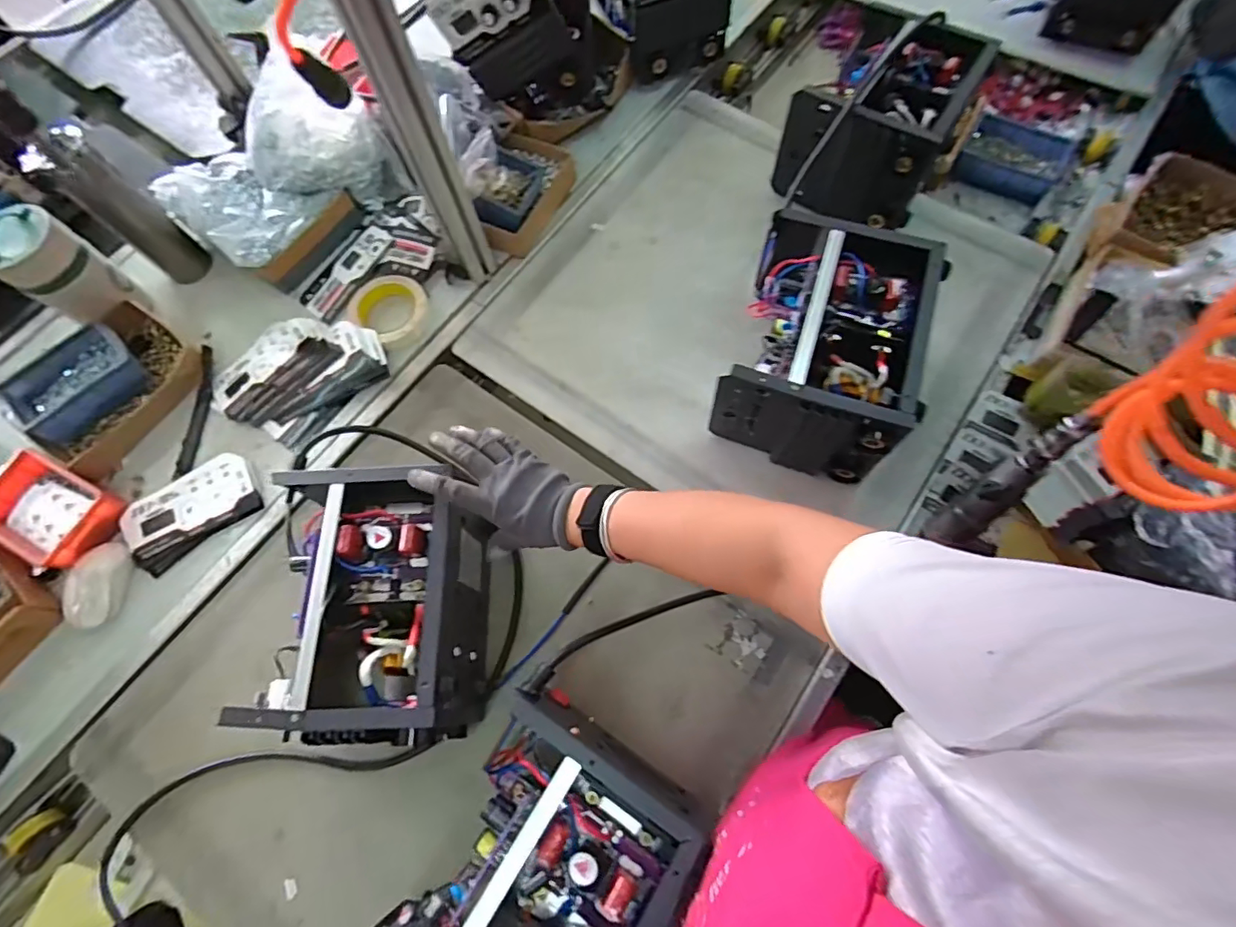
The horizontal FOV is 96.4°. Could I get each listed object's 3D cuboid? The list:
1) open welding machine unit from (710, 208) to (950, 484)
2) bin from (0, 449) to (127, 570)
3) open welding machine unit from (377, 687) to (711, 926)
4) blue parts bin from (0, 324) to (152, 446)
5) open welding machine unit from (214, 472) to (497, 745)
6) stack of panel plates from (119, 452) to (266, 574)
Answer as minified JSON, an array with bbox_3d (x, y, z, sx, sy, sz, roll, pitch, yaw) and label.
[{"bbox_3d":[0.235,-0.133,0.640,0.190,0.159,0.252,19,72,9],"label":"open welding machine unit"},{"bbox_3d":[-0.690,0.056,0.671,0.155,0.051,0.098,27,74,12],"label":"bin"},{"bbox_3d":[-0.061,0.347,0.460,0.186,0.131,0.229,33,75,13],"label":"open welding machine unit"},{"bbox_3d":[-0.696,-0.102,0.723,0.108,0.056,0.148,41,77,15],"label":"blue parts bin"},{"bbox_3d":[-0.229,0.137,0.550,0.168,0.141,0.240,-4,70,1],"label":"open welding machine unit"},{"bbox_3d":[-0.525,0.056,0.684,0.156,0.017,0.093,-36,73,-10],"label":"stack of panel plates"}]

